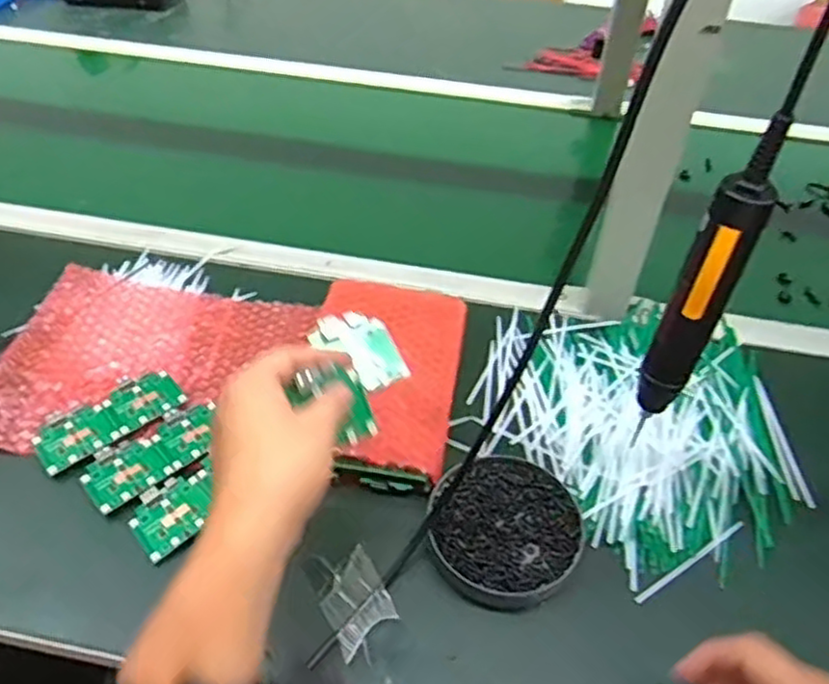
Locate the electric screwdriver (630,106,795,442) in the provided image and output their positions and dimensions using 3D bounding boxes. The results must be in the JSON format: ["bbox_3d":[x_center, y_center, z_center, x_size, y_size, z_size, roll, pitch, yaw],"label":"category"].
[{"bbox_3d":[0.174,-0.024,0.433,0.032,0.226,0.032,26,49,21],"label":"electric screwdriver"}]

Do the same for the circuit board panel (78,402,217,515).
[{"bbox_3d":[-0.207,0.088,0.564,0.110,0.004,0.054,-31,54,-29],"label":"circuit board panel"}]

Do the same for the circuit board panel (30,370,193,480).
[{"bbox_3d":[-0.255,0.059,0.585,0.117,0.007,0.057,-31,54,-29],"label":"circuit board panel"}]

